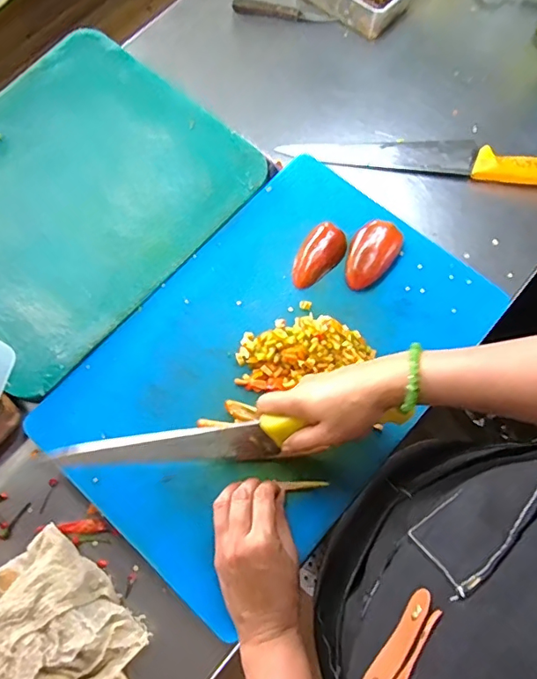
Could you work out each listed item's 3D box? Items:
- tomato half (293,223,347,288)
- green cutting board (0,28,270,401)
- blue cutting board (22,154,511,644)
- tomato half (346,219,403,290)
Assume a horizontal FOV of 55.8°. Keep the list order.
[{"bbox_3d":[0.055,-0.094,0.569,0.047,0.020,0.079,31,76,10],"label":"tomato half"},{"bbox_3d":[-0.244,-0.174,0.596,0.341,0.012,0.375,39,78,12],"label":"green cutting board"},{"bbox_3d":[0.003,0.022,0.529,0.296,0.027,0.440,41,78,12],"label":"blue cutting board"},{"bbox_3d":[0.114,-0.096,0.558,0.049,0.033,0.084,25,75,9],"label":"tomato half"}]

